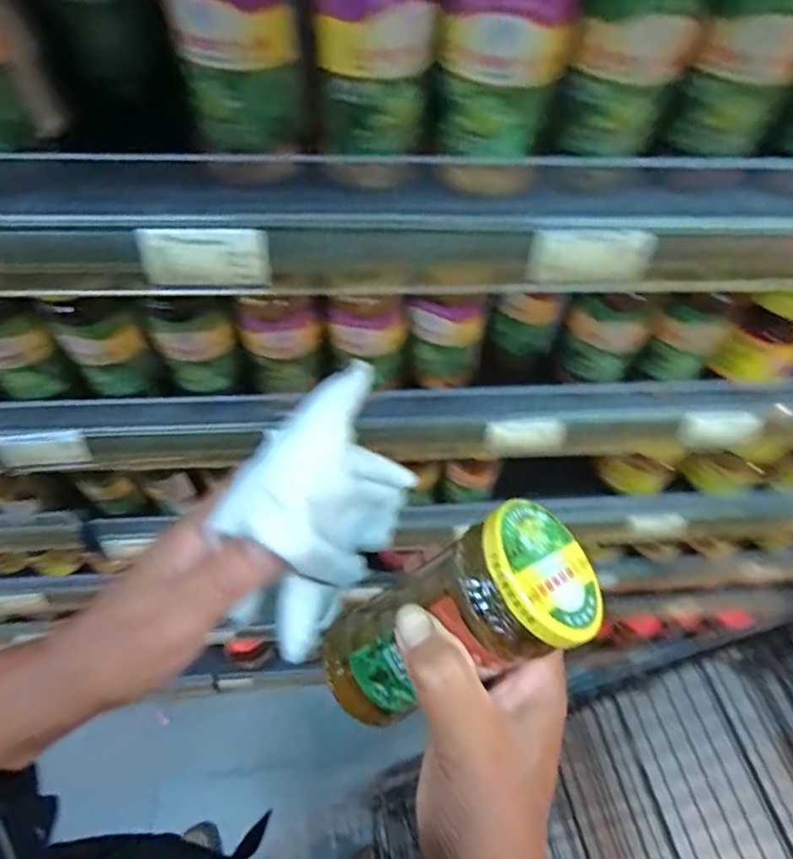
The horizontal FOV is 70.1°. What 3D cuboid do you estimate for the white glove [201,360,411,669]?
[{"bbox_3d":[-0.040,0.044,0.287,0.056,0.107,0.110,29,60,15],"label":"white glove"}]

